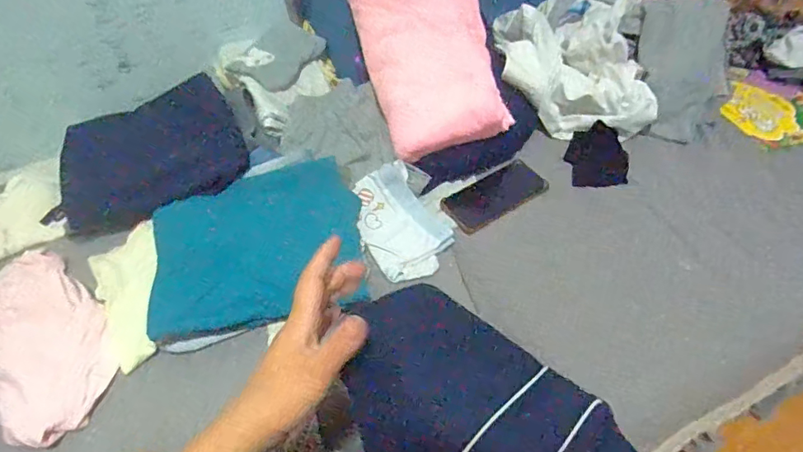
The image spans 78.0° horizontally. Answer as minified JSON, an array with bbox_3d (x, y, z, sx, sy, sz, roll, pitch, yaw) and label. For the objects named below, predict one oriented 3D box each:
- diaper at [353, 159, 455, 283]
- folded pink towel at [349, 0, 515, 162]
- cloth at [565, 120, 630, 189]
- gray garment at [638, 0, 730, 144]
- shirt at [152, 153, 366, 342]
[{"bbox_3d":[-0.004,-0.008,0.698,0.114,0.028,0.172,-25,64,-20],"label":"diaper"},{"bbox_3d":[0.042,-0.262,0.761,0.189,0.029,0.304,-15,74,3],"label":"folded pink towel"},{"bbox_3d":[0.298,-0.106,0.757,0.088,0.015,0.098,-10,70,3],"label":"cloth"},{"bbox_3d":[0.461,-0.258,0.810,0.122,0.063,0.247,-1,86,4],"label":"gray garment"},{"bbox_3d":[-0.190,0.011,0.656,0.270,0.083,0.226,-13,49,-6],"label":"shirt"}]

